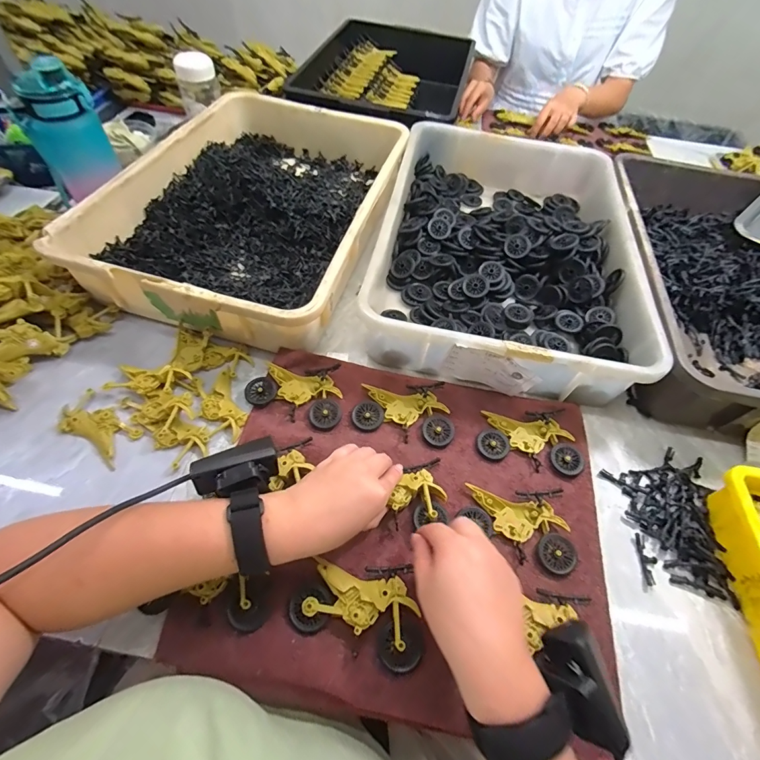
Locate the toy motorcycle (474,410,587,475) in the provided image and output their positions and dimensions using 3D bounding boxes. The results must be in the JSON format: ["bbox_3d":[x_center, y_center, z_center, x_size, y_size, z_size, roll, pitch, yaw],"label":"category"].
[{"bbox_3d":[0.174,0.069,0.455,0.114,0.011,0.074,5,55,-1],"label":"toy motorcycle"}]

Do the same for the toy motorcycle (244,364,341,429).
[{"bbox_3d":[-0.103,0.016,0.465,0.112,0.018,0.077,5,55,-1],"label":"toy motorcycle"}]

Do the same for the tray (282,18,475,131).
[{"bbox_3d":[0.022,-0.685,0.895,0.338,0.085,0.536,14,56,5],"label":"tray"}]

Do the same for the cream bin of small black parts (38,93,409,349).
[{"bbox_3d":[-0.177,-0.287,0.618,0.352,0.090,0.522,16,56,6],"label":"cream bin of small black parts"}]

